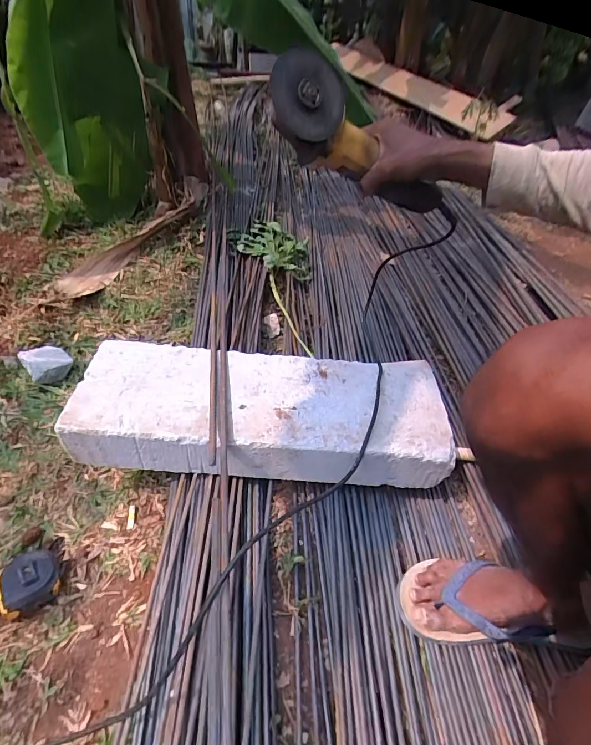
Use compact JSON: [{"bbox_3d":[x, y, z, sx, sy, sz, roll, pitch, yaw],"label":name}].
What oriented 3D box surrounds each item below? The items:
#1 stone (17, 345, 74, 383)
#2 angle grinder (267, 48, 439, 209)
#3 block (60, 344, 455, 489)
[{"bbox_3d":[-0.568,-0.020,0.893,0.089,0.048,0.102,-31,54,-33],"label":"stone"},{"bbox_3d":[0.089,-0.303,0.528,0.280,0.095,0.085,22,33,-29],"label":"angle grinder"},{"bbox_3d":[-0.045,0.063,0.652,0.572,0.106,0.193,4,43,-2],"label":"block"}]

